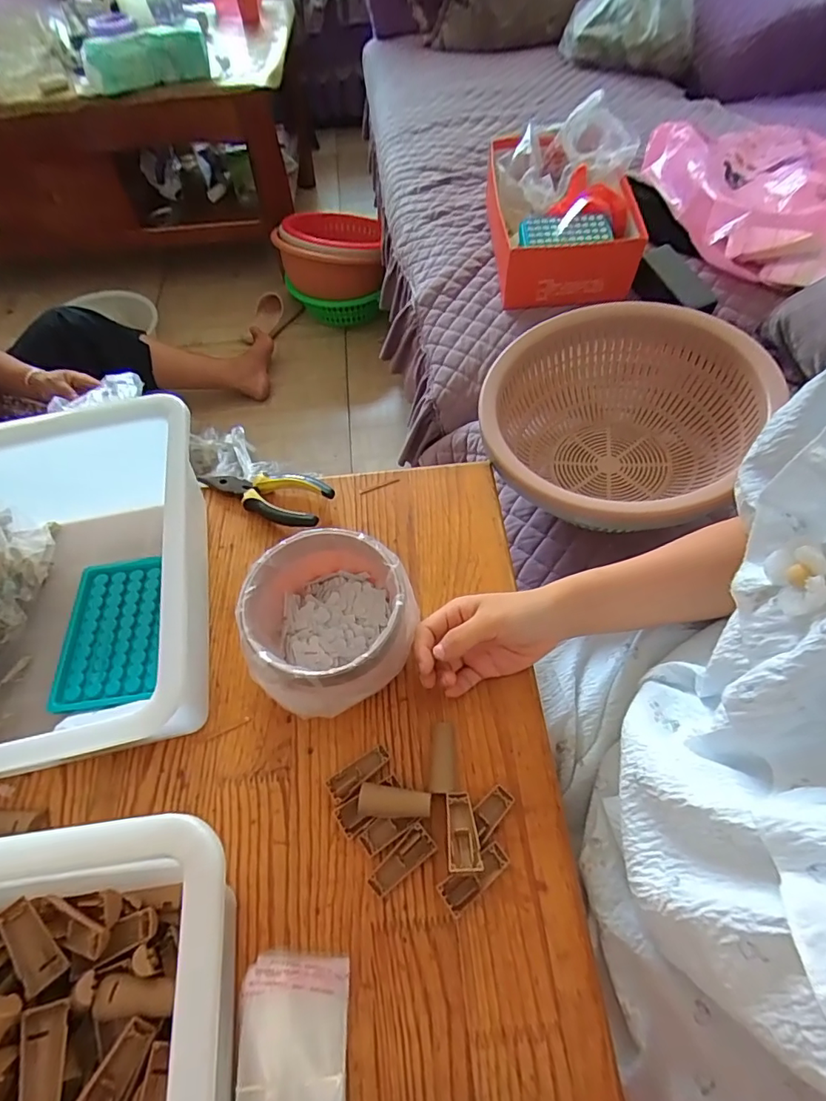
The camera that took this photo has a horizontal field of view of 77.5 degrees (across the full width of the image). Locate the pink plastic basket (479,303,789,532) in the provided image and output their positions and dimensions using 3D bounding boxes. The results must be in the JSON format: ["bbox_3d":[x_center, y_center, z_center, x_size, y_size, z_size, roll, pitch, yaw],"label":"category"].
[{"bbox_3d":[0.209,-0.130,0.570,0.258,0.130,0.268,-1,58,2],"label":"pink plastic basket"}]

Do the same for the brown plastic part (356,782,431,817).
[{"bbox_3d":[-0.013,0.178,0.363,0.050,0.010,0.020,5,59,6],"label":"brown plastic part"}]

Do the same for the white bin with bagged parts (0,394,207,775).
[{"bbox_3d":[-0.343,0.047,0.395,0.359,0.145,0.281,-12,58,-5],"label":"white bin with bagged parts"}]

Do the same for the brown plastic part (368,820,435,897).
[{"bbox_3d":[-0.008,0.213,0.352,0.049,0.012,0.020,-39,64,-19],"label":"brown plastic part"}]

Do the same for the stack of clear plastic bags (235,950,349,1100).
[{"bbox_3d":[-0.071,0.305,0.301,0.063,0.015,0.108,-3,58,1],"label":"stack of clear plastic bags"}]

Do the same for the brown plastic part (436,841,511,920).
[{"bbox_3d":[0.041,0.219,0.348,0.050,0.013,0.021,-34,62,-17],"label":"brown plastic part"}]

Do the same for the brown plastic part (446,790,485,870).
[{"bbox_3d":[0.033,0.191,0.350,0.022,0.009,0.049,-5,44,0],"label":"brown plastic part"}]

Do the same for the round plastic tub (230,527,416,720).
[{"bbox_3d":[-0.063,0.060,0.403,0.118,0.086,0.121,-1,58,2],"label":"round plastic tub"}]

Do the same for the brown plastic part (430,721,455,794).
[{"bbox_3d":[0.023,0.154,0.383,0.017,0.009,0.049,2,58,4],"label":"brown plastic part"}]

